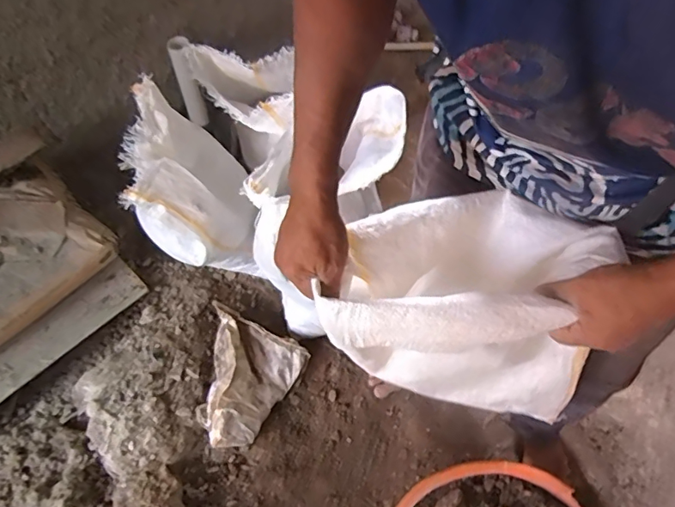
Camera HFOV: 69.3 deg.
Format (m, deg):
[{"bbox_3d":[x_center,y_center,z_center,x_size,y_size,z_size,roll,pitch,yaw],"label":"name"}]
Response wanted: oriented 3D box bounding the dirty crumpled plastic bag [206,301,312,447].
[{"bbox_3d":[-0.231,0.279,1.123,0.244,0.058,0.277,33,50,0],"label":"dirty crumpled plastic bag"}]

